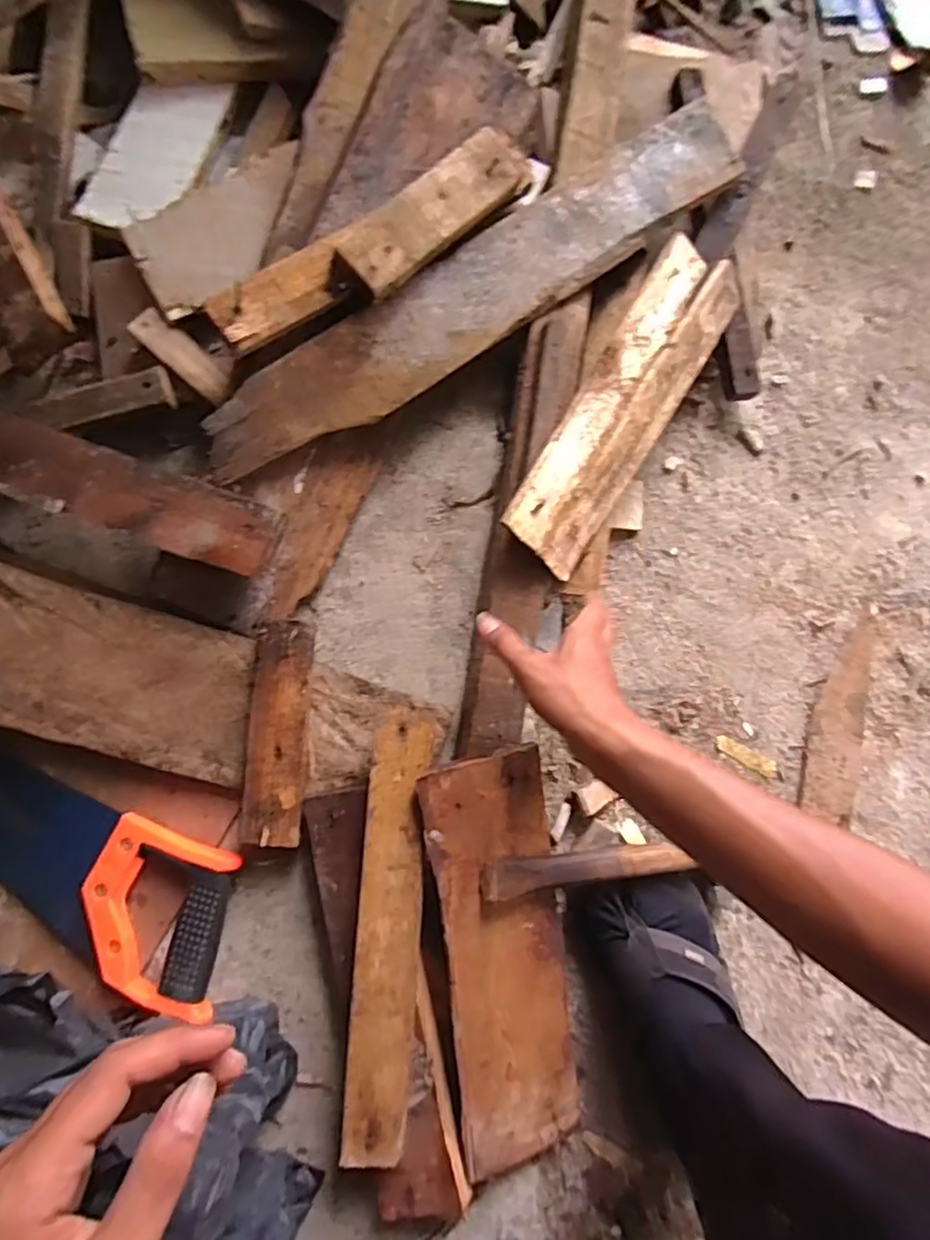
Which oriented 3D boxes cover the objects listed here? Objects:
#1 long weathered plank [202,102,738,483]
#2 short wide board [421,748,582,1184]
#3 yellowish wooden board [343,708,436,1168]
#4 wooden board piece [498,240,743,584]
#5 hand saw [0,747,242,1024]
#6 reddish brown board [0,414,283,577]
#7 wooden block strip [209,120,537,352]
[{"bbox_3d":[0.020,-0.284,0.567,0.531,0.019,0.084,-36,85,-8],"label":"long weathered plank"},{"bbox_3d":[0.033,0.261,0.511,0.101,0.010,0.310,-8,92,-25],"label":"short wide board"},{"bbox_3d":[-0.054,0.224,0.481,0.046,0.016,0.308,4,81,-3],"label":"yellowish wooden board"},{"bbox_3d":[0.144,-0.191,0.580,0.089,0.018,0.329,38,76,-27],"label":"wooden board piece"},{"bbox_3d":[-0.351,0.171,0.512,0.368,0.025,0.116,26,82,-3],"label":"hand saw"},{"bbox_3d":[-0.302,-0.110,0.508,0.317,0.015,0.057,19,85,0],"label":"reddish brown board"},{"bbox_3d":[-0.066,-0.303,0.540,0.295,0.036,0.064,-37,89,-7],"label":"wooden block strip"}]

